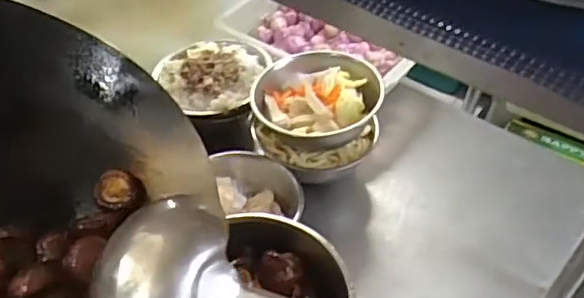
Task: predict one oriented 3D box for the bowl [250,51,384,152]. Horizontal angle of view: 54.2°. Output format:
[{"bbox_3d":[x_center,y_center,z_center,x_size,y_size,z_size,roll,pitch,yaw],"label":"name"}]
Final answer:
[{"bbox_3d":[0.031,-0.062,0.758,0.162,0.069,0.134,2,45,-4],"label":"bowl"}]

